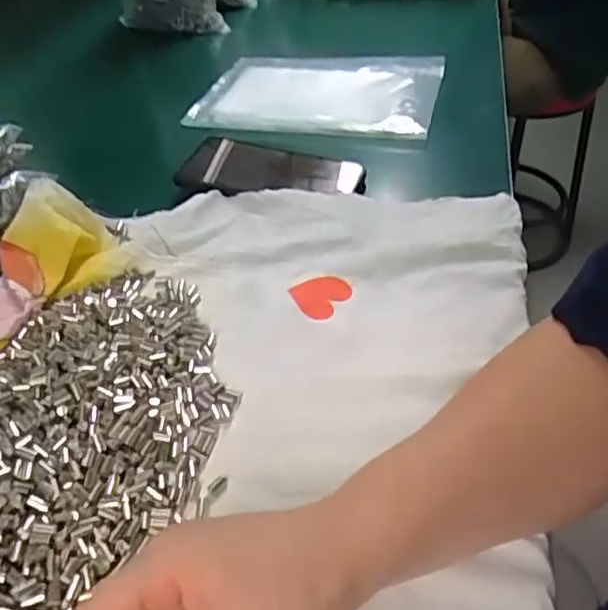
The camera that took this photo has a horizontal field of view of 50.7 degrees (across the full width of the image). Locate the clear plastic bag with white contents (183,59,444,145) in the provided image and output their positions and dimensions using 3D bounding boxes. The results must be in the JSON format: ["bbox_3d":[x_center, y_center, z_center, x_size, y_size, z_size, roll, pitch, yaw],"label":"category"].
[{"bbox_3d":[0.019,-0.242,0.722,0.261,0.019,0.179,8,44,16],"label":"clear plastic bag with white contents"}]

